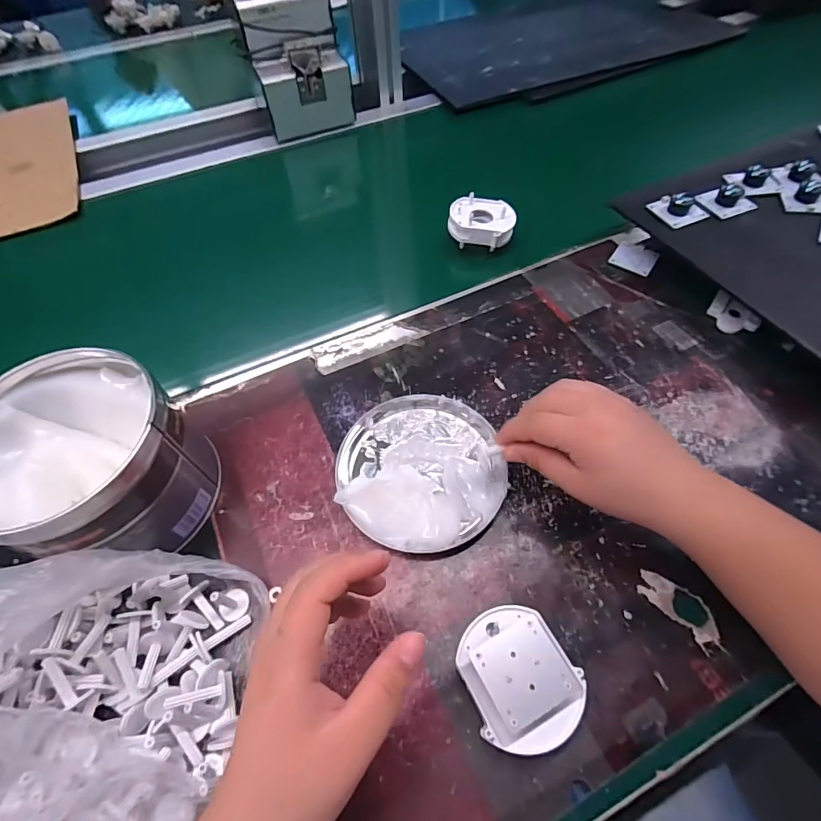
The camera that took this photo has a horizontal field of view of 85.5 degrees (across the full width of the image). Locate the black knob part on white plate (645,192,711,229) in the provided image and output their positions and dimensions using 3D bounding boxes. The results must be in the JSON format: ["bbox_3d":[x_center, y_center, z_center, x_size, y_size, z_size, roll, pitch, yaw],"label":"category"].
[{"bbox_3d":[0.272,-0.208,0.445,0.045,0.016,0.045,-22,59,-11],"label":"black knob part on white plate"}]

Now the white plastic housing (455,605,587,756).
[{"bbox_3d":[0.061,0.153,0.255,0.060,0.046,0.070,-30,61,-16],"label":"white plastic housing"}]

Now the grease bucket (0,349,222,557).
[{"bbox_3d":[-0.214,0.036,0.308,0.126,0.100,0.125,-1,57,2],"label":"grease bucket"}]

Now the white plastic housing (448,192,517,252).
[{"bbox_3d":[0.078,-0.204,0.488,0.069,0.033,0.054,16,59,12],"label":"white plastic housing"}]

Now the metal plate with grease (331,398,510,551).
[{"bbox_3d":[0.008,0.040,0.341,0.128,0.031,0.125,-1,57,2],"label":"metal plate with grease"}]

